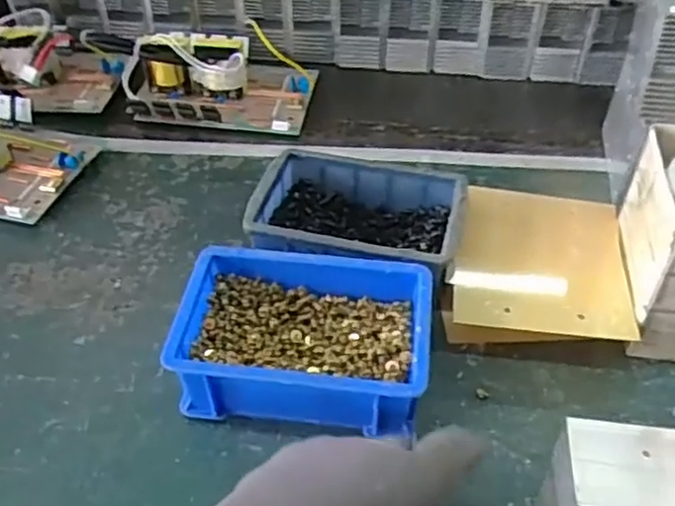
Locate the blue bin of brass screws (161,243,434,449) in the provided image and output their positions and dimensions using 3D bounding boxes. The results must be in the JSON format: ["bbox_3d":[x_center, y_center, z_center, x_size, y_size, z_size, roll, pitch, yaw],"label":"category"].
[{"bbox_3d":[-0.019,0.051,0.420,0.144,0.057,0.103,5,46,7],"label":"blue bin of brass screws"}]

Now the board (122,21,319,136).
[{"bbox_3d":[-0.110,-0.180,0.646,0.169,0.059,0.126,6,46,7],"label":"board"}]

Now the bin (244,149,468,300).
[{"bbox_3d":[0.015,-0.017,0.489,0.144,0.054,0.103,9,47,10],"label":"bin"}]

